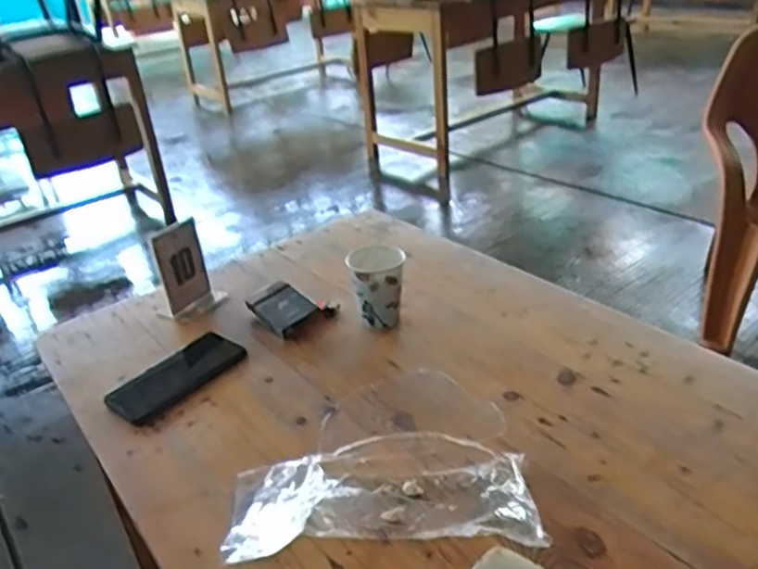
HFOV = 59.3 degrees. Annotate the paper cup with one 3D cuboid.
[{"bbox_3d":[0.001,0.004,0.860,0.068,0.099,0.063,-6,28,3],"label":"paper cup"}]

